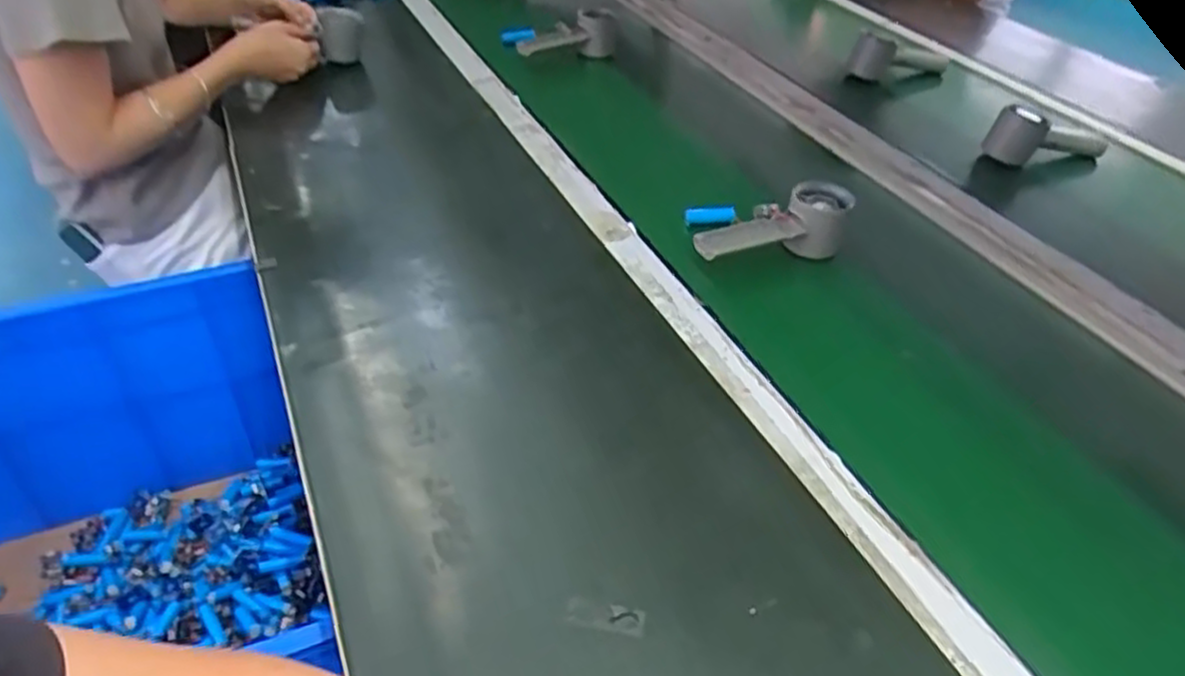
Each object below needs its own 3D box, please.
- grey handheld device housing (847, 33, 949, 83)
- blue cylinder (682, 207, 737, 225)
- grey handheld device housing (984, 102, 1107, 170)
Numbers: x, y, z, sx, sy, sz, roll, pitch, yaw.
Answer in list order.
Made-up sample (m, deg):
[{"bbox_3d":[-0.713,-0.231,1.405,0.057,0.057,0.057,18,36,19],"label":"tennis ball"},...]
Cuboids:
[{"bbox_3d":[0.460,-0.416,1.110,0.157,0.062,0.045,-1,42,-5],"label":"grey handheld device housing"},{"bbox_3d":[0.119,-0.126,0.762,0.057,0.019,0.013,-9,42,-12],"label":"blue cylinder"},{"bbox_3d":[0.562,-0.254,0.918,0.154,0.067,0.051,-12,44,-16],"label":"grey handheld device housing"}]

